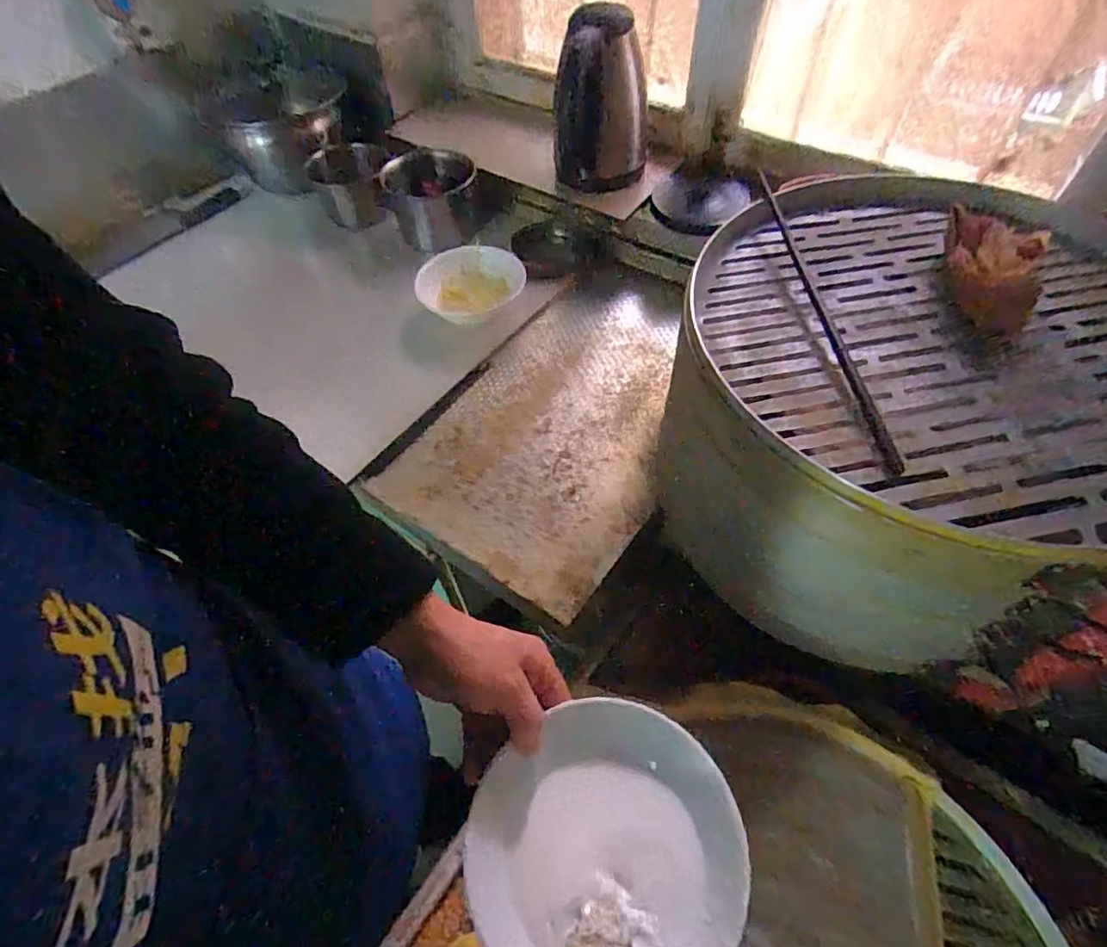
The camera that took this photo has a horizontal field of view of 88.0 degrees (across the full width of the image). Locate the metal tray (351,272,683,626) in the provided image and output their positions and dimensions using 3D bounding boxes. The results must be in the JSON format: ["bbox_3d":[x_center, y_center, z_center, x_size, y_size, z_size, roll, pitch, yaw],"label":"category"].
[{"bbox_3d":[0.033,-0.103,0.814,0.339,0.019,0.567,26,60,19],"label":"metal tray"}]

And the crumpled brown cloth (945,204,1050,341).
[{"bbox_3d":[0.413,-0.206,0.545,0.061,0.061,0.162,-3,67,0],"label":"crumpled brown cloth"}]

